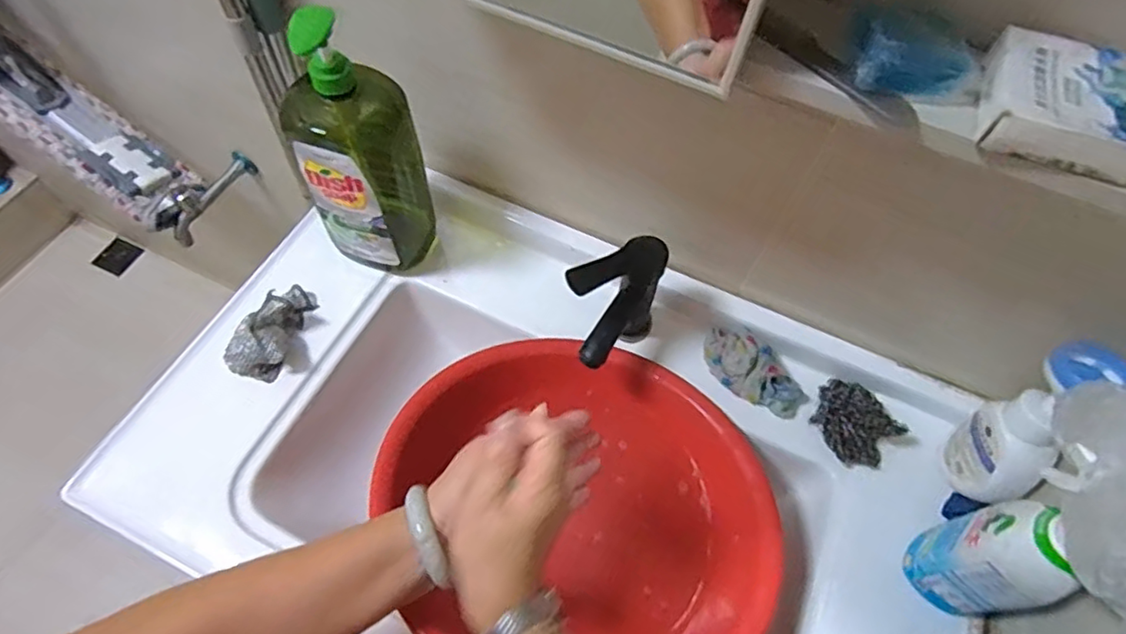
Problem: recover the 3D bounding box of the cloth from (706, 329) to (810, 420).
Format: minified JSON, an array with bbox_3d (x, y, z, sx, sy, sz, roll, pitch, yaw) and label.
[{"bbox_3d":[0.205,0.055,0.654,0.063,0.031,0.120,-37,70,-20],"label":"cloth"}]

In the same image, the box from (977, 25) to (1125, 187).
[{"bbox_3d":[0.283,-0.113,0.331,0.105,0.024,0.077,18,62,7],"label":"box"}]

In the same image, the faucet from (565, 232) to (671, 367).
[{"bbox_3d":[0.046,-0.001,0.634,0.060,0.173,0.113,39,67,17],"label":"faucet"}]

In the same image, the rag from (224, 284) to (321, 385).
[{"bbox_3d":[-0.312,0.010,0.660,0.053,0.053,0.115,17,62,6],"label":"rag"}]

